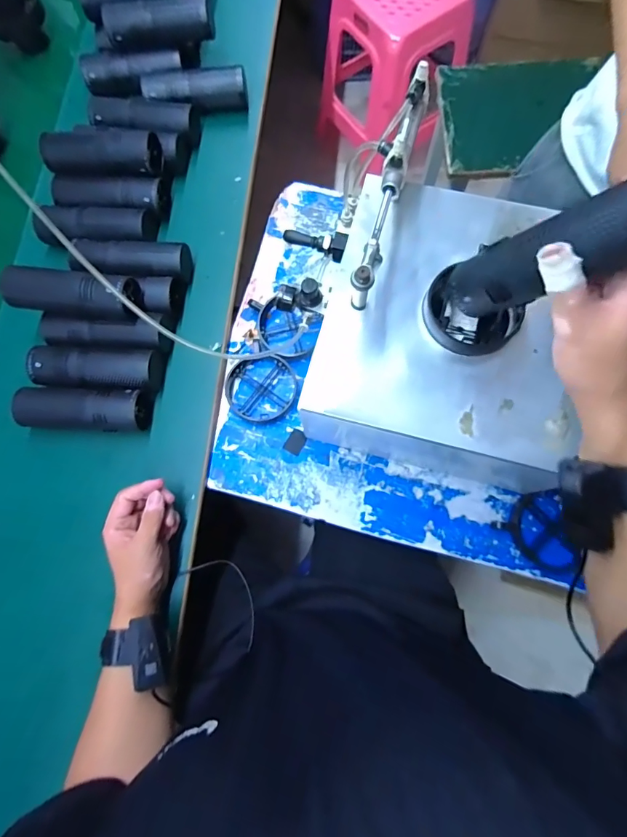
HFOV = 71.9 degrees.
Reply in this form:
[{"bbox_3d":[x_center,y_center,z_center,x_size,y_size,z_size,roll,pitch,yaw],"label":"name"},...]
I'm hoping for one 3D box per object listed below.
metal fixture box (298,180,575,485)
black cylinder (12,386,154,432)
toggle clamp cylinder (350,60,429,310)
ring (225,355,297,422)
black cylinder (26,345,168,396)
[{"bbox_3d":[0.166,-0.092,0.537,0.295,0.165,0.294,15,77,5],"label":"metal fixture box"},{"bbox_3d":[-0.303,-0.009,0.569,0.163,0.061,0.056,1,76,2],"label":"black cylinder"},{"bbox_3d":[0.075,-0.236,0.454,0.028,0.089,0.235,16,77,6],"label":"toggle clamp cylinder"},{"bbox_3d":[-0.074,-0.044,0.610,0.099,0.012,0.096,0,76,2],"label":"ring"},{"bbox_3d":[-0.292,-0.063,0.590,0.163,0.055,0.058,0,76,2],"label":"black cylinder"}]

